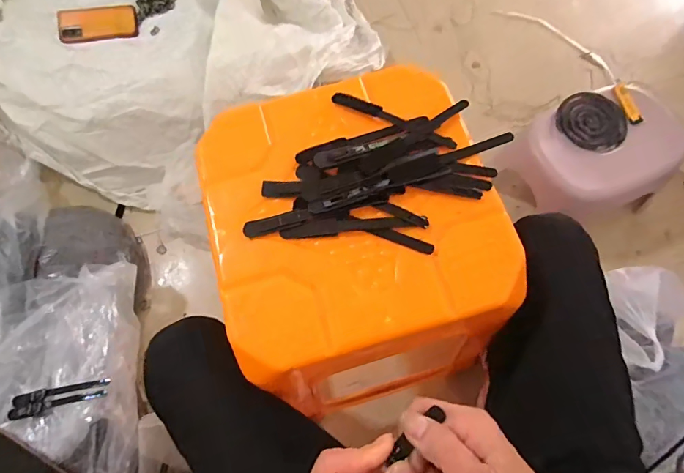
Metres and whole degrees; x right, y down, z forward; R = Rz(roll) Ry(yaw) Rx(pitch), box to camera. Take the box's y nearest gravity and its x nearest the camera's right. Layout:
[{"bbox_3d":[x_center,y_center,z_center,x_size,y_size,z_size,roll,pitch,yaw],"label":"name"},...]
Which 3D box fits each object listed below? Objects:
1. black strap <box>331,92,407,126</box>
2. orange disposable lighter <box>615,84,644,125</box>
[{"bbox_3d":[0.028,-0.137,0.449,0.084,0.007,0.014,26,73,12],"label":"black strap"},{"bbox_3d":[0.517,-0.241,0.761,0.022,0.011,0.085,-12,70,-1],"label":"orange disposable lighter"}]

